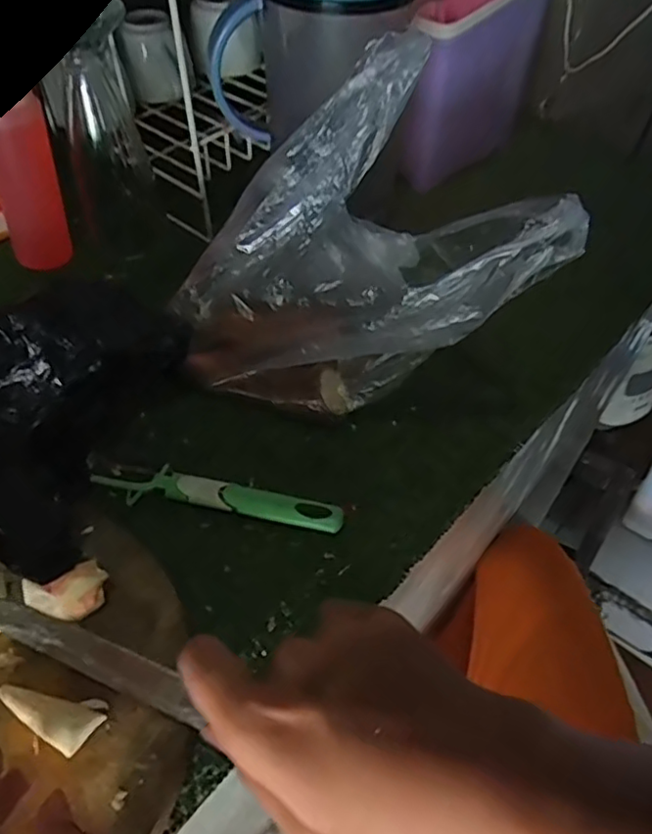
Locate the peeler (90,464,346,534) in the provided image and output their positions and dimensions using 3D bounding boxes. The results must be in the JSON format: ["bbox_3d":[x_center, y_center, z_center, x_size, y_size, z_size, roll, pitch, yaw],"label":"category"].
[{"bbox_3d":[-0.068,0.052,0.392,0.158,0.013,0.027,11,51,9],"label":"peeler"}]

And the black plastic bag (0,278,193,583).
[{"bbox_3d":[-0.176,-0.003,0.376,0.132,0.105,0.164,17,52,14],"label":"black plastic bag"}]

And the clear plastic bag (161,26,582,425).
[{"bbox_3d":[0.017,-0.088,0.380,0.223,0.219,0.088,8,50,7],"label":"clear plastic bag"}]

